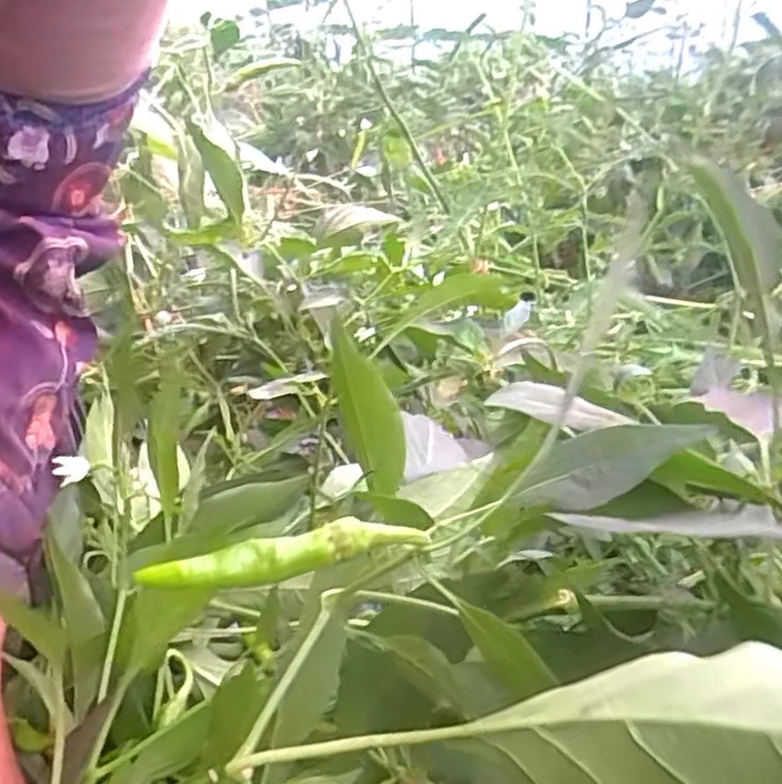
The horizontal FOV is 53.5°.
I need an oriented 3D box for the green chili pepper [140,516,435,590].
[{"bbox_3d":[-0.021,0.032,0.153,0.054,0.007,0.007,-7,27,-18],"label":"green chili pepper"}]

